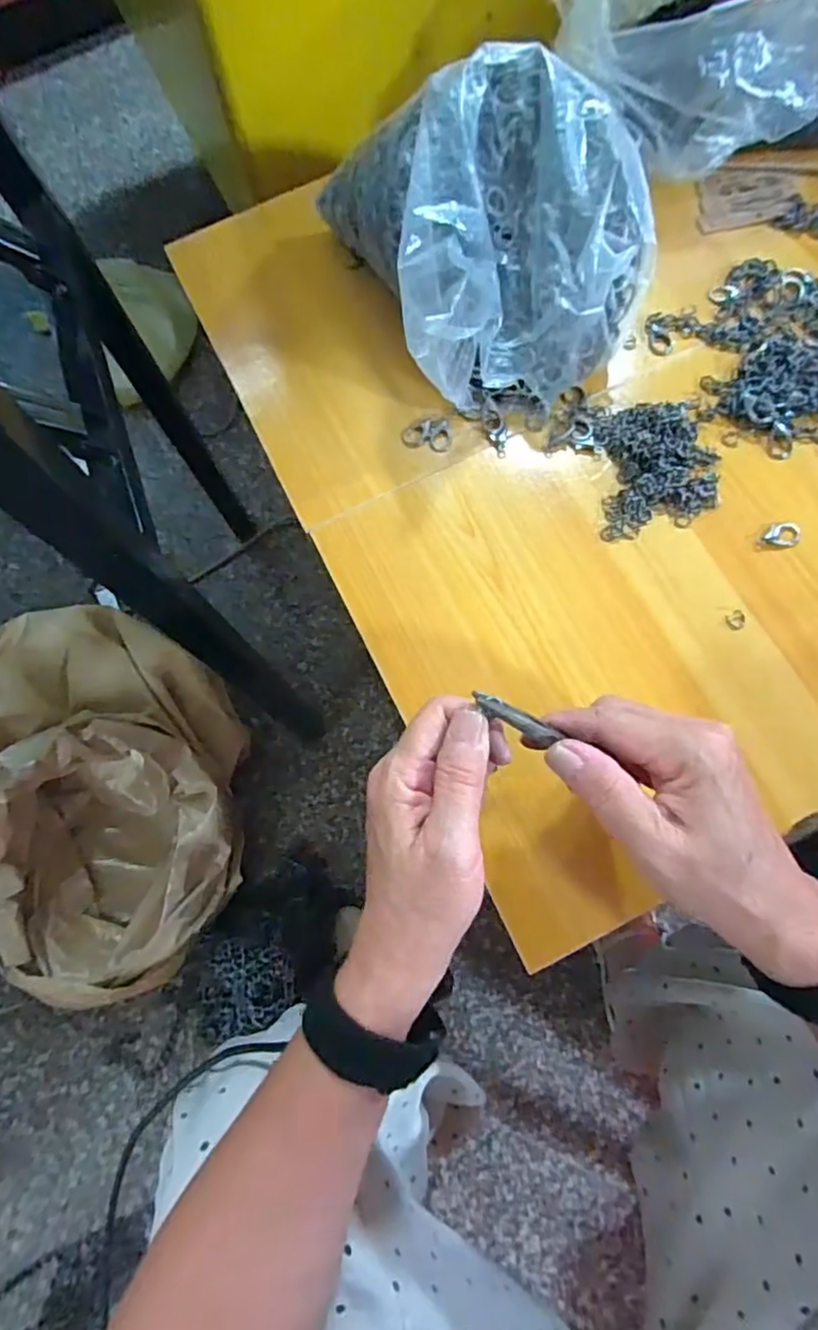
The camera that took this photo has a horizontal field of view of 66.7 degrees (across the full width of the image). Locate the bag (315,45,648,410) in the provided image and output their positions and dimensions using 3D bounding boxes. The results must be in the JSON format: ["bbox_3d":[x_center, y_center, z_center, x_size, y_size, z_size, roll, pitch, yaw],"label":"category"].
[{"bbox_3d":[0.051,-0.285,0.397,0.164,0.094,0.213,-21,73,-3],"label":"bag"}]

